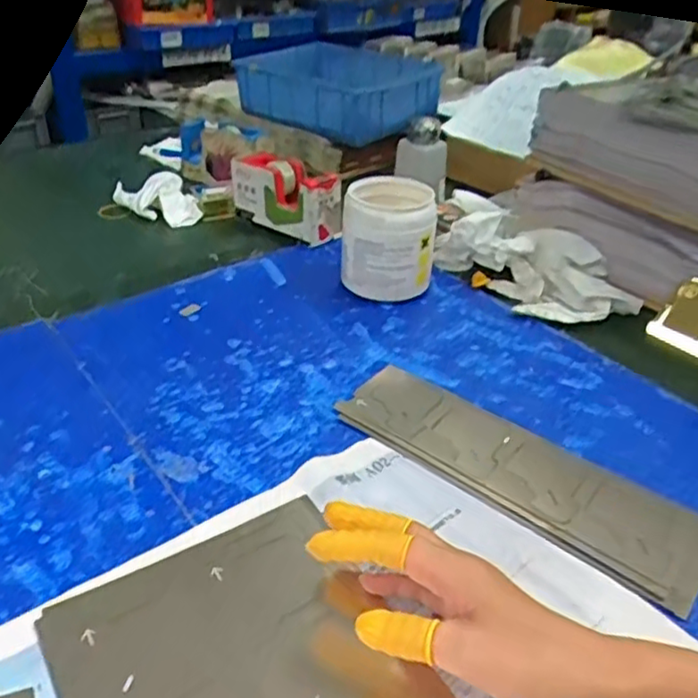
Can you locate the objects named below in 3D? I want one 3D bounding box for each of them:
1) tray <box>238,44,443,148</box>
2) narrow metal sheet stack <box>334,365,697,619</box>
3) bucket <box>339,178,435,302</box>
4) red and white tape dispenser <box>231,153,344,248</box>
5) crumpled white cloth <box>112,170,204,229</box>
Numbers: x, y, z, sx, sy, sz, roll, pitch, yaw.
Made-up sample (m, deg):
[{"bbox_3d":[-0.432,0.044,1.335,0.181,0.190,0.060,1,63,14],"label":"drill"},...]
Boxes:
[{"bbox_3d":[-0.028,-0.399,1.022,0.278,0.082,0.161,29,43,33],"label":"tray"},{"bbox_3d":[0.126,0.085,0.498,0.277,0.011,0.091,26,42,30],"label":"narrow metal sheet stack"},{"bbox_3d":[0.041,-0.114,0.694,0.092,0.110,0.086,1,35,-1],"label":"bucket"},{"bbox_3d":[-0.076,-0.186,0.815,0.151,0.078,0.053,26,42,31],"label":"red and white tape dispenser"},{"bbox_3d":[-0.264,-0.207,0.872,0.168,0.042,0.068,29,43,33],"label":"crumpled white cloth"}]

